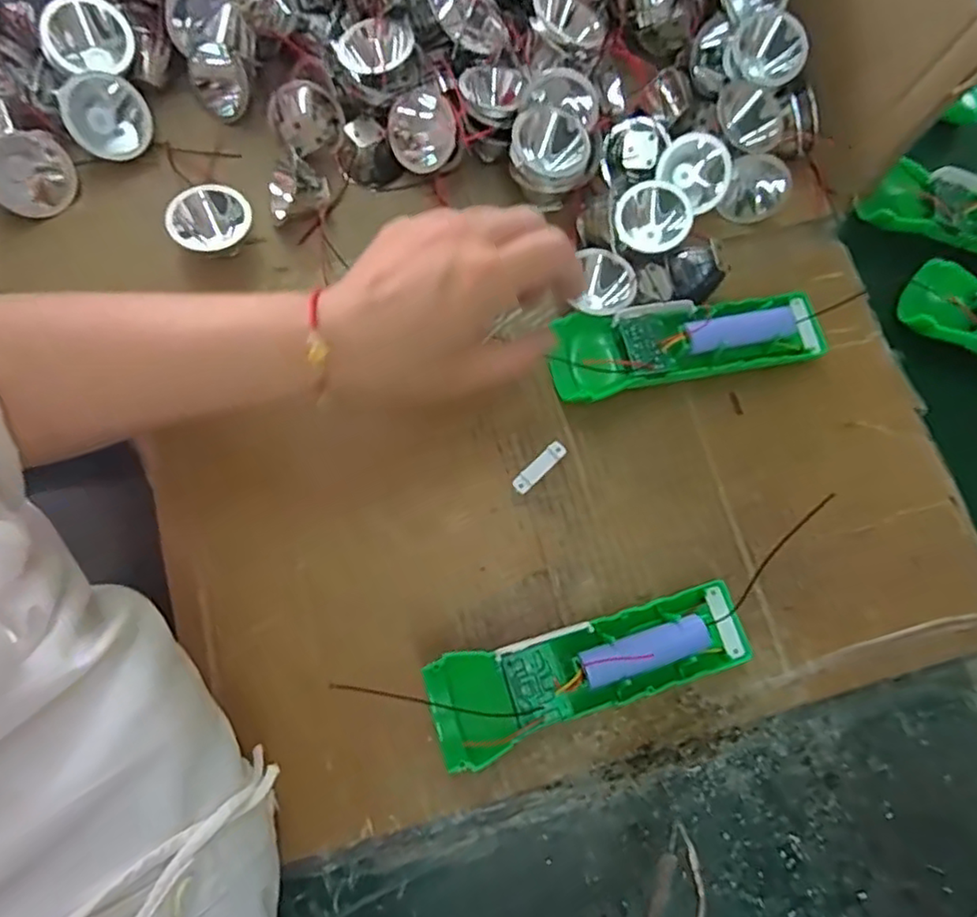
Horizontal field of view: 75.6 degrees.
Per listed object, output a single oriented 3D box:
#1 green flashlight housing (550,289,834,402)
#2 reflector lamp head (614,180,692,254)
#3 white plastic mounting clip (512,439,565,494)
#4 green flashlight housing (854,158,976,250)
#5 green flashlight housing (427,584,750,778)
[{"bbox_3d":[0.111,-0.068,0.358,0.156,0.028,0.049,-12,76,-8],"label":"green flashlight housing"},{"bbox_3d":[0.098,-0.143,0.376,0.041,0.028,0.037,36,79,8],"label":"reflector lamp head"},{"bbox_3d":[0.029,0.005,0.353,0.037,0.004,0.010,-43,82,-14],"label":"white plastic mounting clip"},{"bbox_3d":[0.322,-0.157,0.409,0.155,0.024,0.046,19,74,1],"label":"green flashlight housing"},{"bbox_3d":[0.051,0.103,0.313,0.159,0.032,0.046,-16,76,-9],"label":"green flashlight housing"}]

